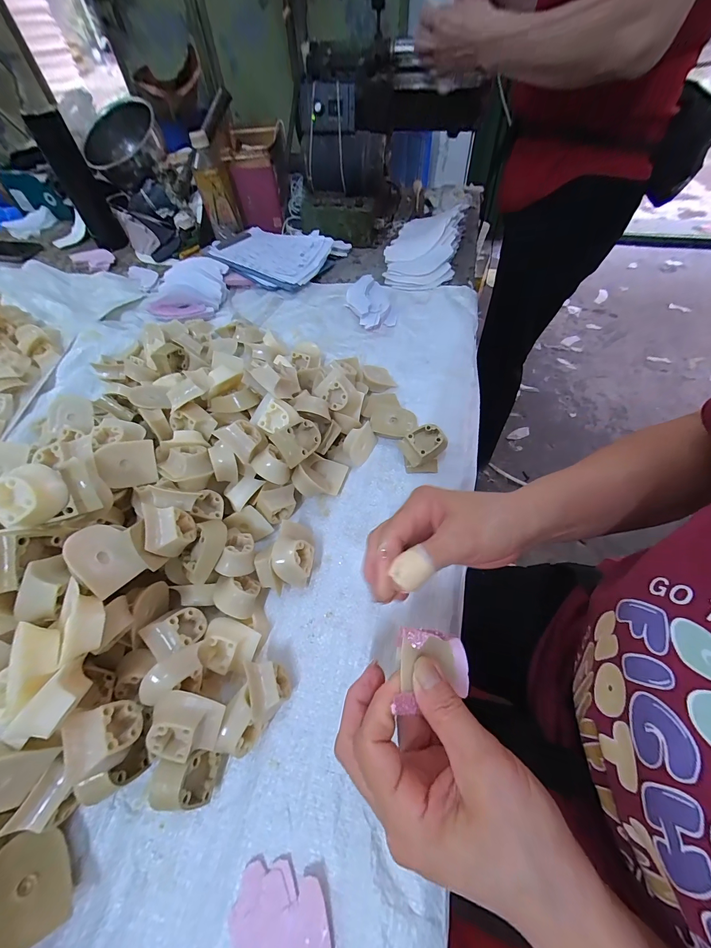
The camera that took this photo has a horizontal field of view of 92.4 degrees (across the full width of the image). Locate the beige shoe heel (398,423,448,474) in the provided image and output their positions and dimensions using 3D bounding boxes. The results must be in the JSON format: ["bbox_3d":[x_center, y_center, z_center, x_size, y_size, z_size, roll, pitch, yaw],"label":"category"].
[{"bbox_3d":[0.082,-0.033,0.412,0.057,0.035,0.053,-1,56,1],"label":"beige shoe heel"}]

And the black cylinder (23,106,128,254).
[{"bbox_3d":[-0.555,-0.584,0.694,0.064,0.209,0.054,-29,60,-17],"label":"black cylinder"}]

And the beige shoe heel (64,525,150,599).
[{"bbox_3d":[-0.191,0.066,0.253,0.030,0.039,0.049,-31,92,24],"label":"beige shoe heel"}]

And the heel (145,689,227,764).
[{"bbox_3d":[-0.117,0.176,0.237,0.042,0.033,0.039,12,57,11],"label":"heel"}]

